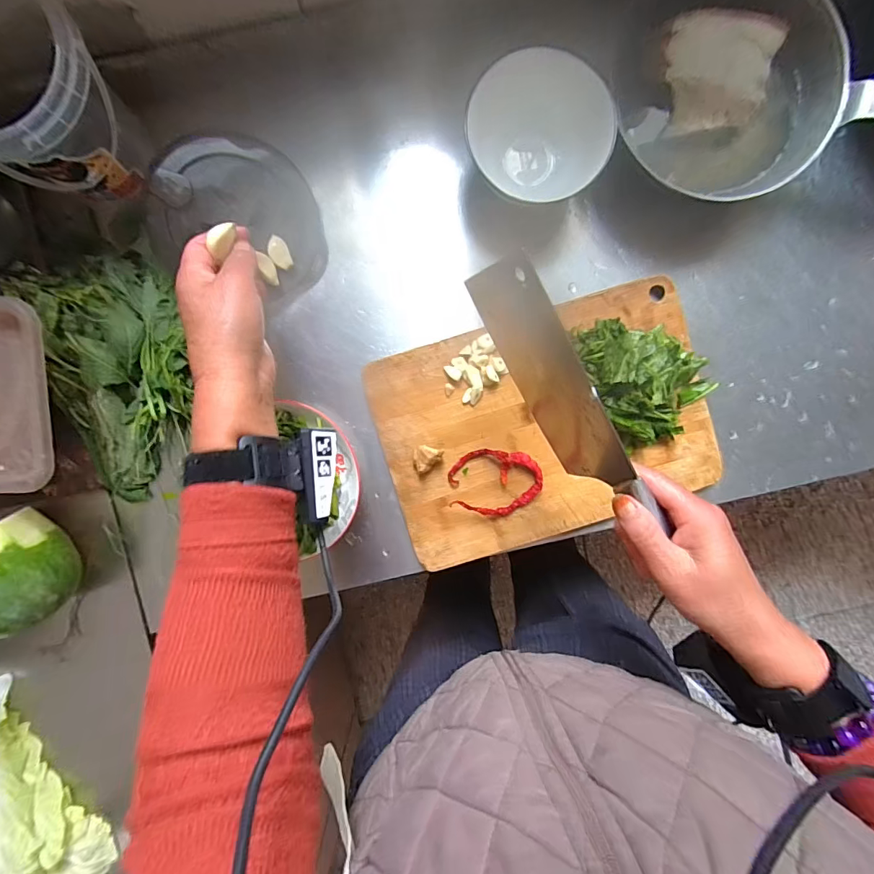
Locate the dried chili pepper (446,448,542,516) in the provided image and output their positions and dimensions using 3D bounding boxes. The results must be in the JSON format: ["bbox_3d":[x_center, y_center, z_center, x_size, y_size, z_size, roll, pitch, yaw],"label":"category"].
[{"bbox_3d":[0.058,0.046,0.434,0.090,0.018,0.065,5,92,-2],"label":"dried chili pepper"}]

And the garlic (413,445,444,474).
[{"bbox_3d":[-0.012,0.019,0.431,0.022,0.017,0.030,45,90,-3],"label":"garlic"}]

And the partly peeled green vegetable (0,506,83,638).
[{"bbox_3d":[-0.382,0.126,0.394,0.087,0.088,0.095,-29,93,-1],"label":"partly peeled green vegetable"}]

